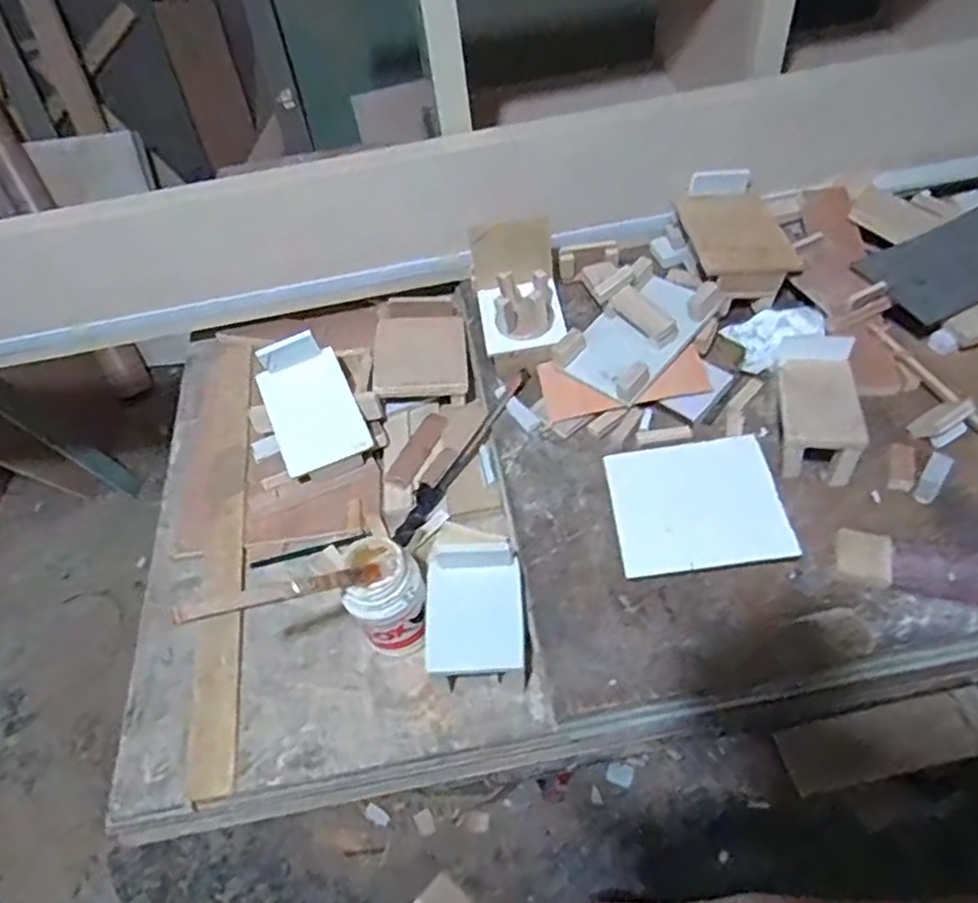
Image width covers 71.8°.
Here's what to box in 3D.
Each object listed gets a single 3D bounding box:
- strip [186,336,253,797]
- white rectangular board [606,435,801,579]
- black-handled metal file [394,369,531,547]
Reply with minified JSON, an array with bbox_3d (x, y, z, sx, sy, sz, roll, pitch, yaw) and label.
[{"bbox_3d":[-0.321,0.086,0.818,0.053,0.017,0.606,-12,52,-2],"label":"strip"},{"bbox_3d":[0.216,0.053,0.707,0.167,0.006,0.155,-10,48,7],"label":"white rectangular board"},{"bbox_3d":[-0.035,0.007,0.818,0.031,0.032,0.283,30,72,21],"label":"black-handled metal file"}]

